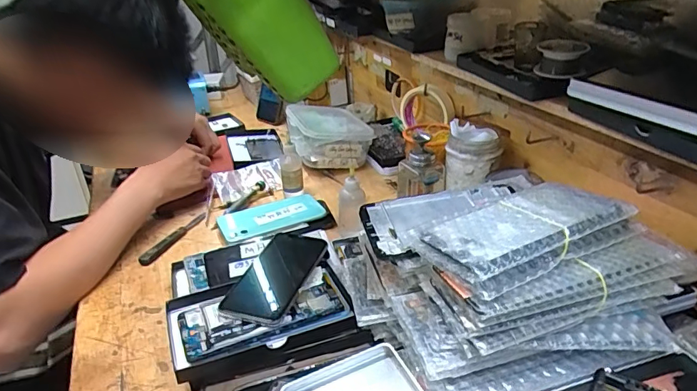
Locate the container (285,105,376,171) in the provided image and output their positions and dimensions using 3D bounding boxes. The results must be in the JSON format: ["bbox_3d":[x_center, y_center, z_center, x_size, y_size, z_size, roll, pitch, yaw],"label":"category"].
[{"bbox_3d":[-0.038,-0.118,0.891,0.144,0.068,0.171,-7,29,-8],"label":"container"}]

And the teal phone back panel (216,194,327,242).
[{"bbox_3d":[-0.112,0.027,0.695,0.149,0.012,0.070,-14,31,-20],"label":"teal phone back panel"}]

